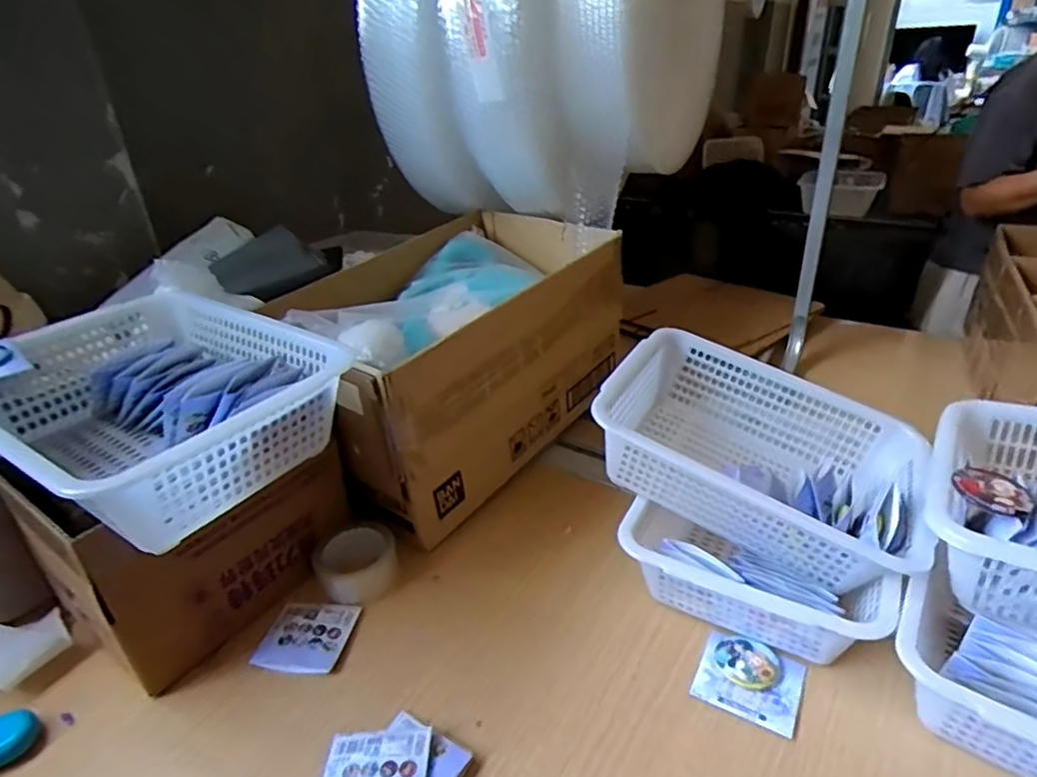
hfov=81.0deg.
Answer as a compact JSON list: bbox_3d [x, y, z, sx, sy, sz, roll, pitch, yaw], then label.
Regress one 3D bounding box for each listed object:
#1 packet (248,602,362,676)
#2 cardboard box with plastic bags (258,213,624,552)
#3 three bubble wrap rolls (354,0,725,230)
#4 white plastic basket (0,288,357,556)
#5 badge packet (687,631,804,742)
[{"bbox_3d":[-0.227,0.265,0.650,0.084,0.015,0.086,3,30,9],"label":"packet"},{"bbox_3d":[-0.072,-0.053,0.870,0.247,0.263,0.525,18,35,32],"label":"cardboard box with plastic bags"},{"bbox_3d":[0.050,-0.556,0.936,0.352,0.492,0.426,18,35,31],"label":"three bubble wrap rolls"},{"bbox_3d":[-0.319,0.012,0.529,0.271,0.115,0.220,18,35,31],"label":"white plastic basket"},{"bbox_3d":[0.222,0.278,0.582,0.090,0.009,0.079,14,33,27],"label":"badge packet"}]

